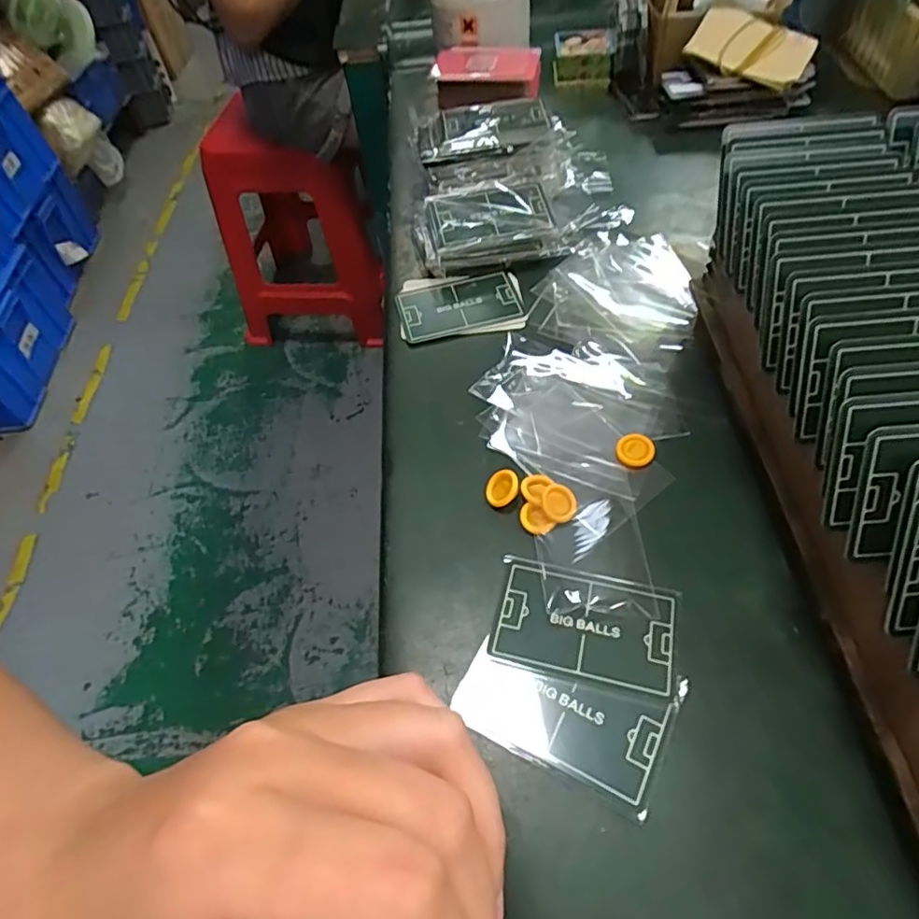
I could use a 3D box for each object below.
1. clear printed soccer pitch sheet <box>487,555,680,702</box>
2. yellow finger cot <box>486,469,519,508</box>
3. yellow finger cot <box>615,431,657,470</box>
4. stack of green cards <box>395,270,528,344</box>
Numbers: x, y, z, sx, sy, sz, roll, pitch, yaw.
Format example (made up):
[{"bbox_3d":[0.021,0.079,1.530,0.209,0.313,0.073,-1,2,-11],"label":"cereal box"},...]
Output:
[{"bbox_3d":[0.059,0.078,0.285,0.083,0.004,0.053,10,55,11],"label":"clear printed soccer pitch sheet"},{"bbox_3d":[0.023,0.016,0.330,0.019,0.006,0.020,-13,70,26],"label":"yellow finger cot"},{"bbox_3d":[0.099,-0.005,0.341,0.021,0.005,0.022,-3,54,4],"label":"yellow finger cot"},{"bbox_3d":[0.001,-0.108,0.424,0.086,0.006,0.061,-6,54,1],"label":"stack of green cards"}]

